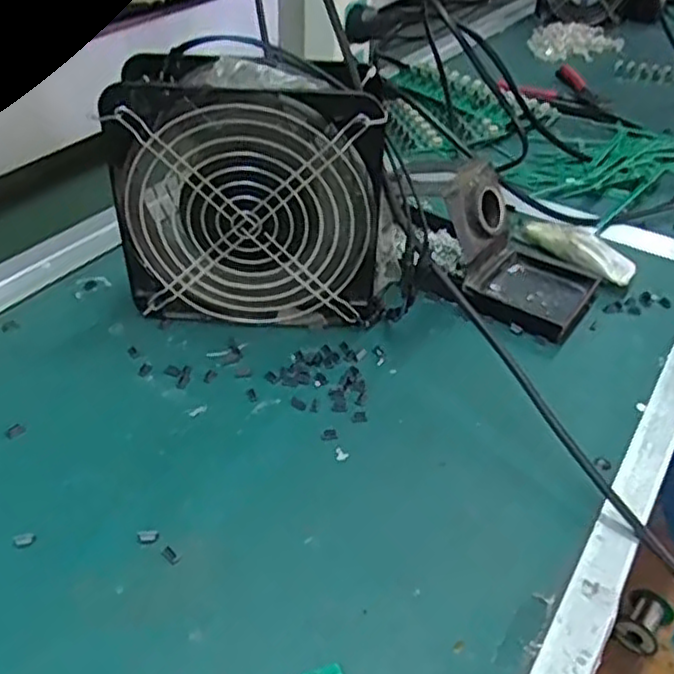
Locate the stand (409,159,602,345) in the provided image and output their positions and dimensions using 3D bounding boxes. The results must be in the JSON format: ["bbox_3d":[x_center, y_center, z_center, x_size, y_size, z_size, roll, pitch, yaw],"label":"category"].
[{"bbox_3d":[0.107,-0.065,0.477,0.128,0.070,0.082,21,43,24],"label":"stand"}]

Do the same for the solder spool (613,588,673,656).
[{"bbox_3d":[0.458,0.432,1.078,0.064,0.057,0.086,28,46,29],"label":"solder spool"}]

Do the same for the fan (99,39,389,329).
[{"bbox_3d":[-0.045,-0.083,0.428,0.159,0.155,0.057,4,39,3],"label":"fan"}]

